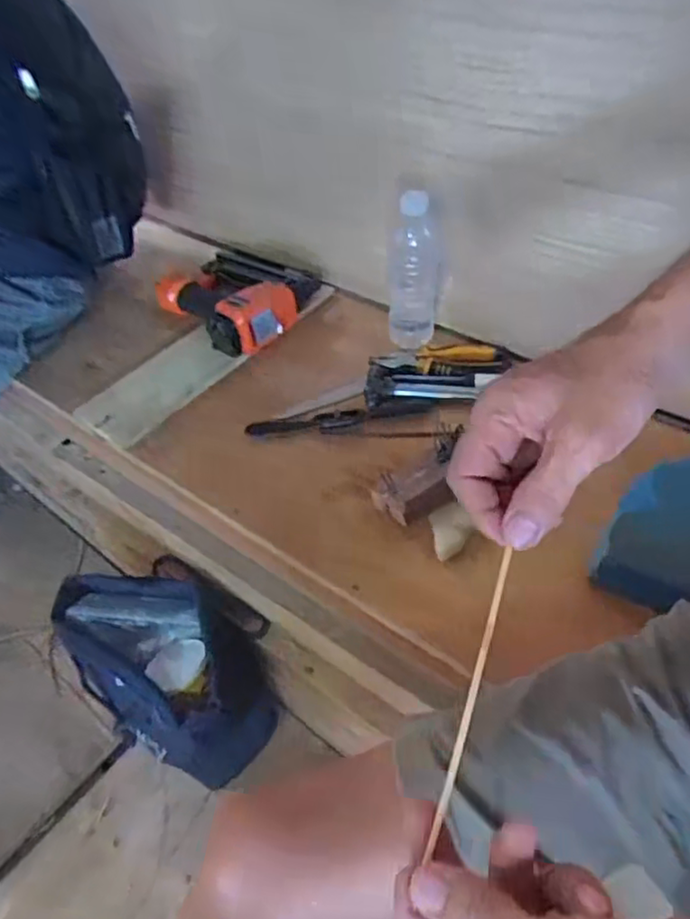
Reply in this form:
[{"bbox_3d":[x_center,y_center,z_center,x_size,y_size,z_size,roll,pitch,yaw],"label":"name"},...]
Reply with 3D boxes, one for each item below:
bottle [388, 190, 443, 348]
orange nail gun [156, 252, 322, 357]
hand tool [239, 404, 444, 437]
[{"bbox_3d":[0.077,-0.213,0.734,0.053,0.170,0.053,-3,51,4],"label":"bottle"},{"bbox_3d":[-0.138,-0.222,0.843,0.194,0.069,0.180,29,59,26],"label":"orange nail gun"},{"bbox_3d":[-0.001,-0.042,0.714,0.205,0.022,0.046,3,51,9],"label":"hand tool"}]

